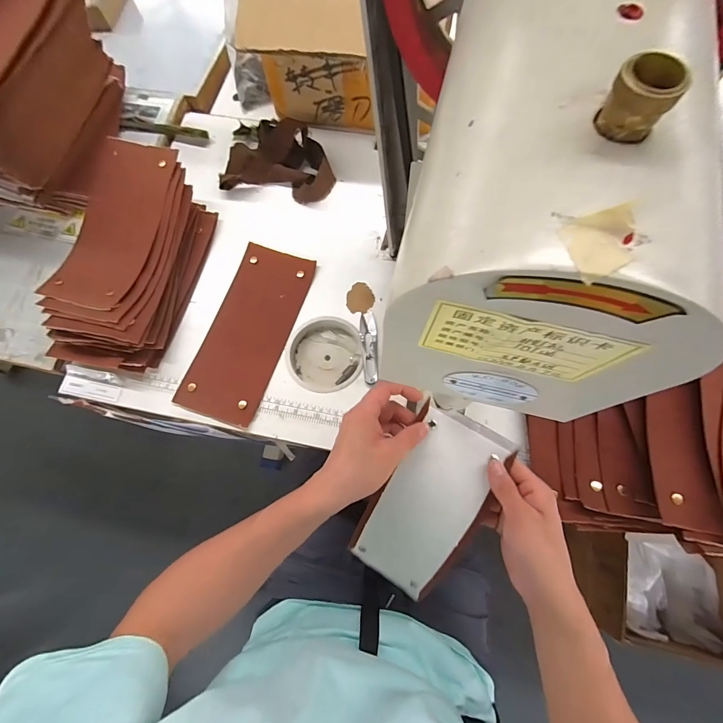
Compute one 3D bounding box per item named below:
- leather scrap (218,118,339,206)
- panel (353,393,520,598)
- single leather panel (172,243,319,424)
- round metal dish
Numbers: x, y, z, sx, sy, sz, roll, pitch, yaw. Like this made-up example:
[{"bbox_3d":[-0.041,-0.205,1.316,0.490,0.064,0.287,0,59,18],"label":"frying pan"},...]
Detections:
[{"bbox_3d":[-0.128,-0.320,0.579,0.180,0.039,0.123,11,73,5],"label":"leather scrap"},{"bbox_3d":[0.067,0.174,0.417,0.106,0.033,0.226,28,108,10],"label":"panel"},{"bbox_3d":[-0.157,-0.044,0.516,0.109,0.008,0.253,18,76,7],"label":"single leather panel"},{"bbox_3d":[-0.051,-0.009,0.516,0.102,0.031,0.111,0,73,1],"label":"round metal dish"}]

